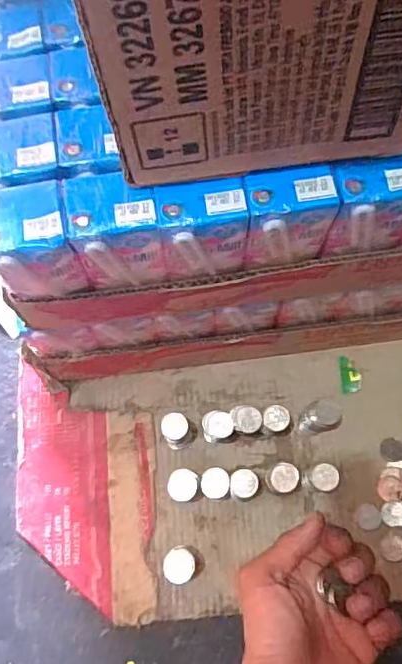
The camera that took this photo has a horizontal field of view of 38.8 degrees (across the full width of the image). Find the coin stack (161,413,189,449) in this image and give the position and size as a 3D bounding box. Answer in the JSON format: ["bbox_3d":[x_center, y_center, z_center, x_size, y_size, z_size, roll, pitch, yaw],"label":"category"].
[{"bbox_3d":[-0.022,0.087,0.501,0.023,0.043,0.022,-27,72,-8],"label":"coin stack"}]

